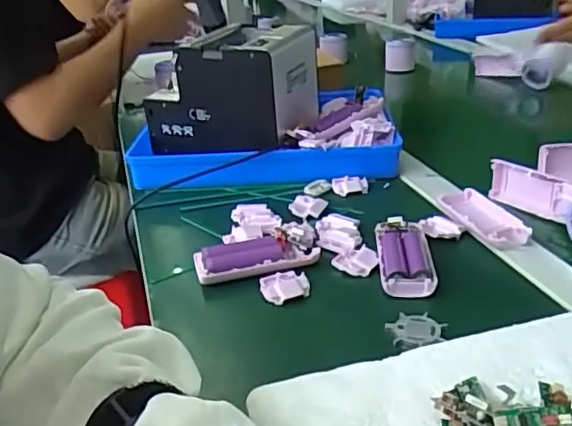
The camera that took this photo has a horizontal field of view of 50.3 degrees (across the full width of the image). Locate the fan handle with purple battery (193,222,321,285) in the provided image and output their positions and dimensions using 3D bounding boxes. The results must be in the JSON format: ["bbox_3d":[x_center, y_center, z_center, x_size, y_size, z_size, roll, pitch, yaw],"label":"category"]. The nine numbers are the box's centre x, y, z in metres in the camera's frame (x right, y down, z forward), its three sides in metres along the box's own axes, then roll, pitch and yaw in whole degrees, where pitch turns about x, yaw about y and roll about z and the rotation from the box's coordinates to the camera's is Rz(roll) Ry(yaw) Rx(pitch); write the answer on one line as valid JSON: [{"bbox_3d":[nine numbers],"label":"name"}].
[{"bbox_3d":[-0.024,0.034,0.531,0.109,0.019,0.048,-12,27,-16],"label":"fan handle with purple battery"}]

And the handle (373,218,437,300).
[{"bbox_3d":[0.102,0.036,0.523,0.045,0.025,0.102,-2,26,5],"label":"handle"}]

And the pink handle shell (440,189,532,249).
[{"bbox_3d":[0.186,0.005,0.580,0.047,0.018,0.107,-7,26,-6],"label":"pink handle shell"}]

